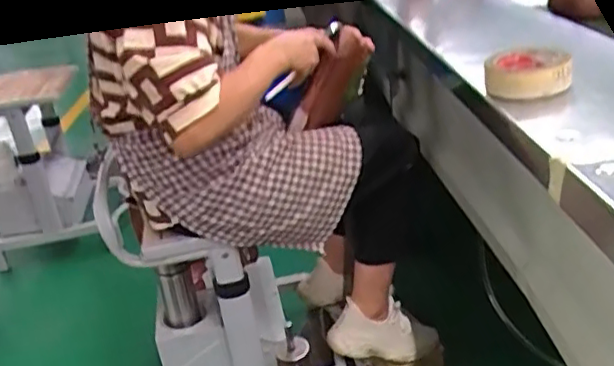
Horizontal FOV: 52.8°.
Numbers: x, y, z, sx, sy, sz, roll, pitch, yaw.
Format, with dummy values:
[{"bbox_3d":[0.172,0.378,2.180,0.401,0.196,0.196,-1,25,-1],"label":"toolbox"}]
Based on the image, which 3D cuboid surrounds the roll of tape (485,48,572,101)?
[{"bbox_3d":[0.282,-0.141,0.789,0.103,0.040,0.090,5,28,24],"label":"roll of tape"}]

